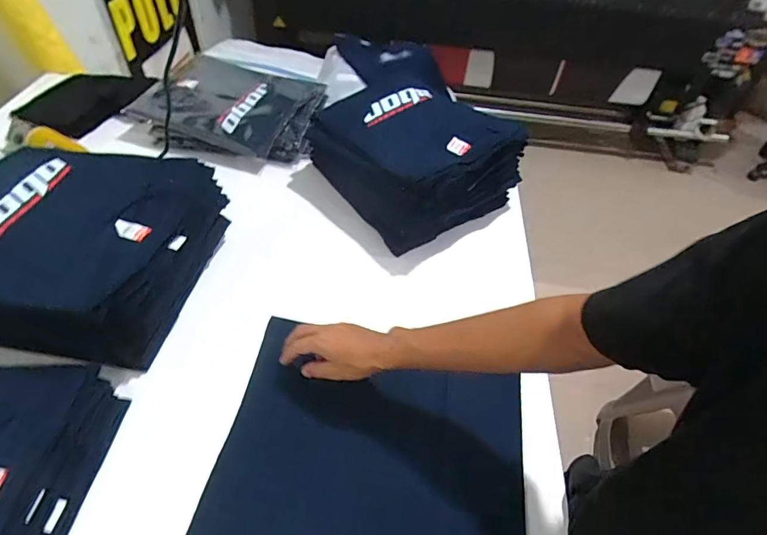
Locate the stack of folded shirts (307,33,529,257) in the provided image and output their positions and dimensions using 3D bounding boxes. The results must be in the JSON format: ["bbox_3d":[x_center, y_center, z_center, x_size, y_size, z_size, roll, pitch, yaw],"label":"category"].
[{"bbox_3d":[0.067,-0.227,0.910,0.296,0.172,0.310,-25,55,-24],"label":"stack of folded shirts"}]

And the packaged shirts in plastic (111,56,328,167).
[{"bbox_3d":[-0.351,-0.378,1.054,0.413,0.090,0.329,9,49,3],"label":"packaged shirts in plastic"}]

